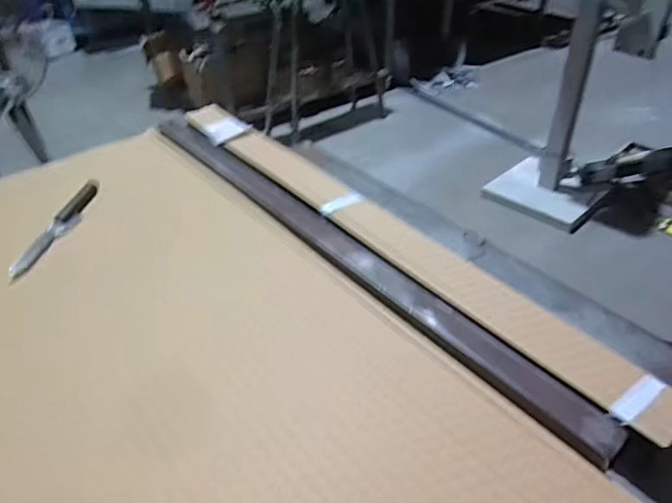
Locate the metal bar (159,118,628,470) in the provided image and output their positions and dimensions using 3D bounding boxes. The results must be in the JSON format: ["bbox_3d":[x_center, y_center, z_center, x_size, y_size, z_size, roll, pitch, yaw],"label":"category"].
[{"bbox_3d":[-0.034,-0.042,0.735,0.060,0.032,0.916,-29,43,-27],"label":"metal bar"}]

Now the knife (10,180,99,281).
[{"bbox_3d":[-0.423,-0.040,0.773,0.032,0.016,0.234,1,38,8],"label":"knife"}]

